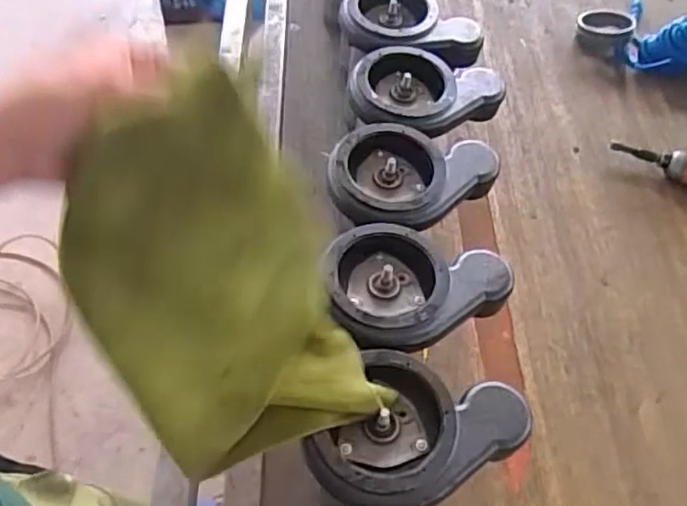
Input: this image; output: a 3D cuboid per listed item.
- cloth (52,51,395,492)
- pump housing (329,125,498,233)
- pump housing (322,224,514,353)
[{"bbox_3d":[-0.069,0.029,0.399,0.160,0.241,0.138,-30,61,-20],"label":"cloth"},{"bbox_3d":[0.064,-0.083,0.630,0.164,0.038,0.121,-34,65,-24],"label":"pump housing"},{"bbox_3d":[0.059,0.022,0.557,0.164,0.032,0.124,-19,60,-17],"label":"pump housing"}]

